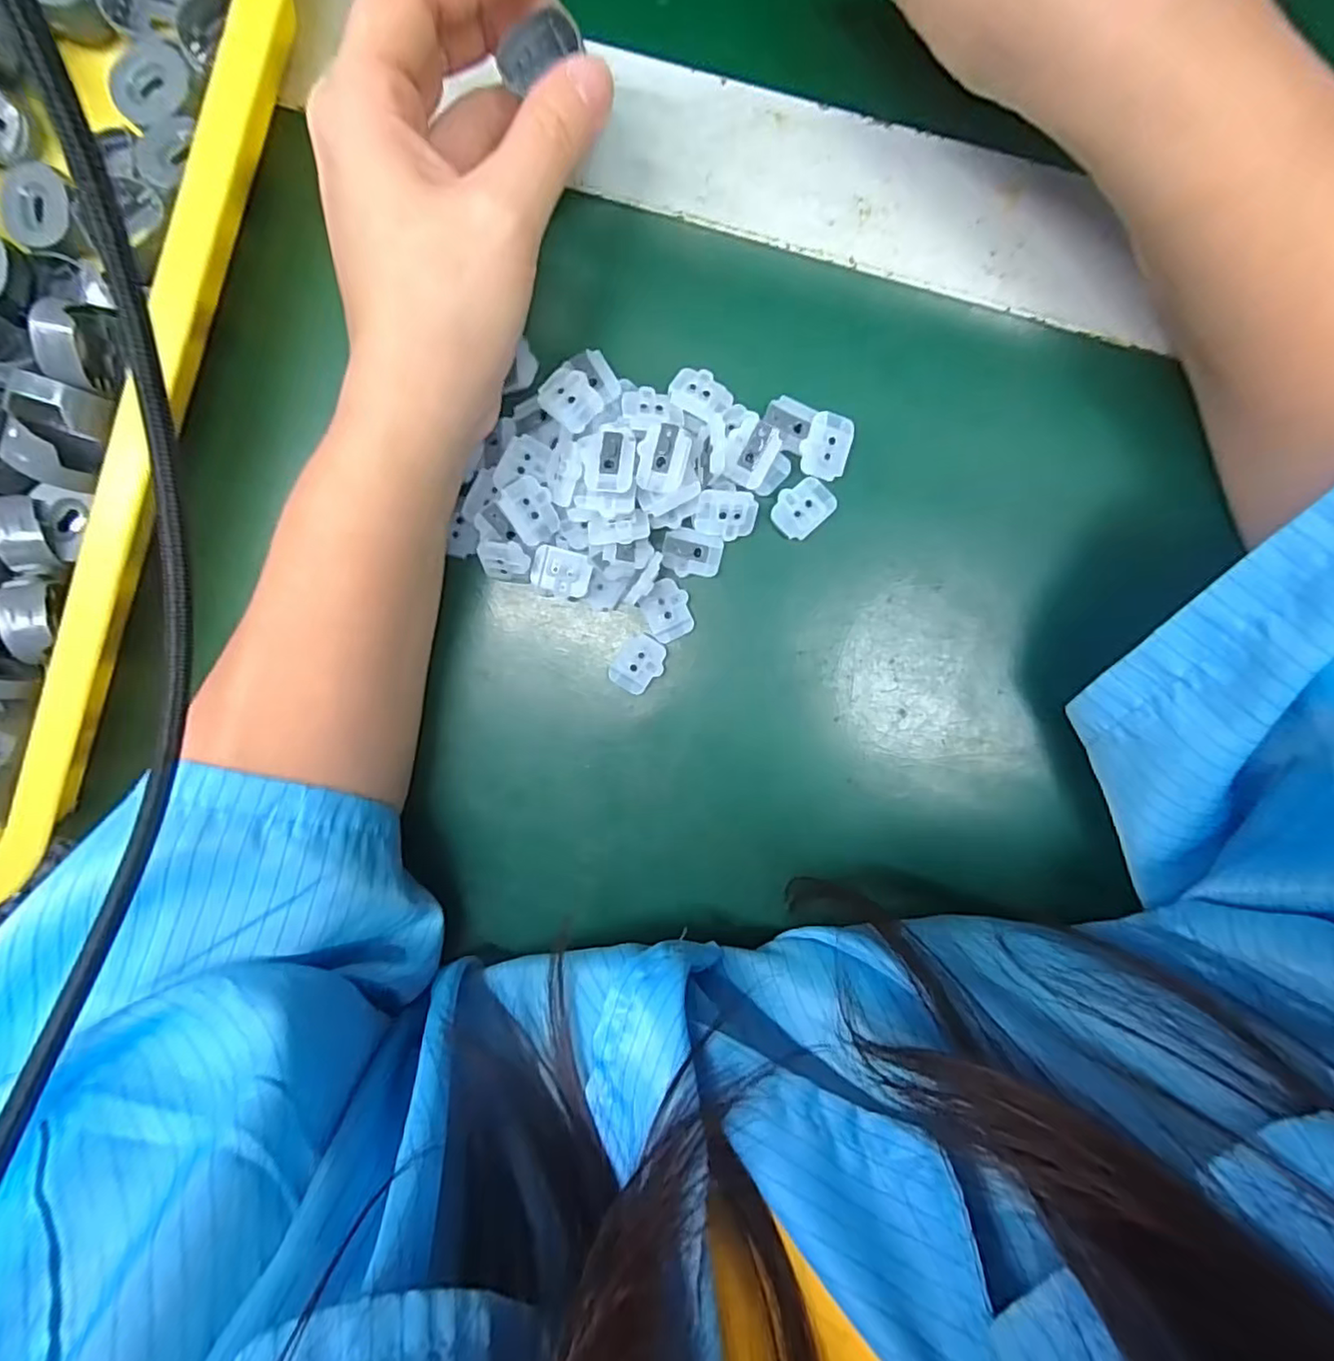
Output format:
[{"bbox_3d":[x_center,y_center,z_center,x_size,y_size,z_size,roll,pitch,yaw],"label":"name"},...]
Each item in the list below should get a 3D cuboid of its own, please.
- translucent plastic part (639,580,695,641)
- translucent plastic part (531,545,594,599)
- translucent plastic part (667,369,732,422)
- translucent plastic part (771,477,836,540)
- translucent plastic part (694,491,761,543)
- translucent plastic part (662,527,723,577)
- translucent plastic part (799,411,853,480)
[{"bbox_3d":[0.000,-0.025,0.225,0.017,0.004,0.021,-22,92,5],"label":"translucent plastic part"},{"bbox_3d":[-0.038,-0.039,0.223,0.020,0.005,0.017,16,95,2],"label":"translucent plastic part"},{"bbox_3d":[0.012,-0.101,0.217,0.021,0.006,0.016,27,96,1],"label":"translucent plastic part"},{"bbox_3d":[0.048,-0.062,0.220,0.021,0.004,0.017,-43,91,6],"label":"translucent plastic part"},{"bbox_3d":[0.021,-0.058,0.217,0.021,0.006,0.015,8,95,3],"label":"translucent plastic part"},{"bbox_3d":[0.009,-0.046,0.223,0.021,0.004,0.016,7,95,3],"label":"translucent plastic part"},{"bbox_3d":[0.056,-0.082,0.215,0.016,0.004,0.022,18,95,2],"label":"translucent plastic part"}]

